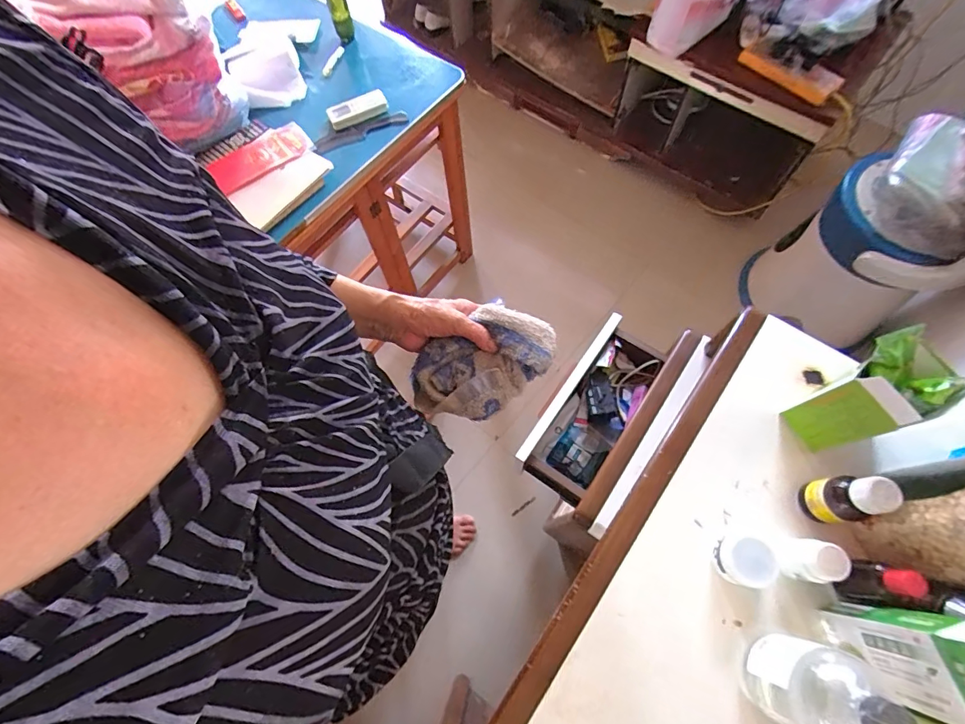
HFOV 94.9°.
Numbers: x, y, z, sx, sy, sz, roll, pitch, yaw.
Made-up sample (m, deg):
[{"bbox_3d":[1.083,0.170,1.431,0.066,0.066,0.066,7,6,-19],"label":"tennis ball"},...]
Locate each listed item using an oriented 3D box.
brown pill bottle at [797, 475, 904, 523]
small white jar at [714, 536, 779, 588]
[{"bbox_3d":[0.389,0.147,0.476,0.036,0.105,0.045,-4,71,1],"label":"brown pill bottle"},{"bbox_3d":[0.289,0.219,0.486,0.056,0.038,0.051,17,72,9],"label":"small white jar"}]

